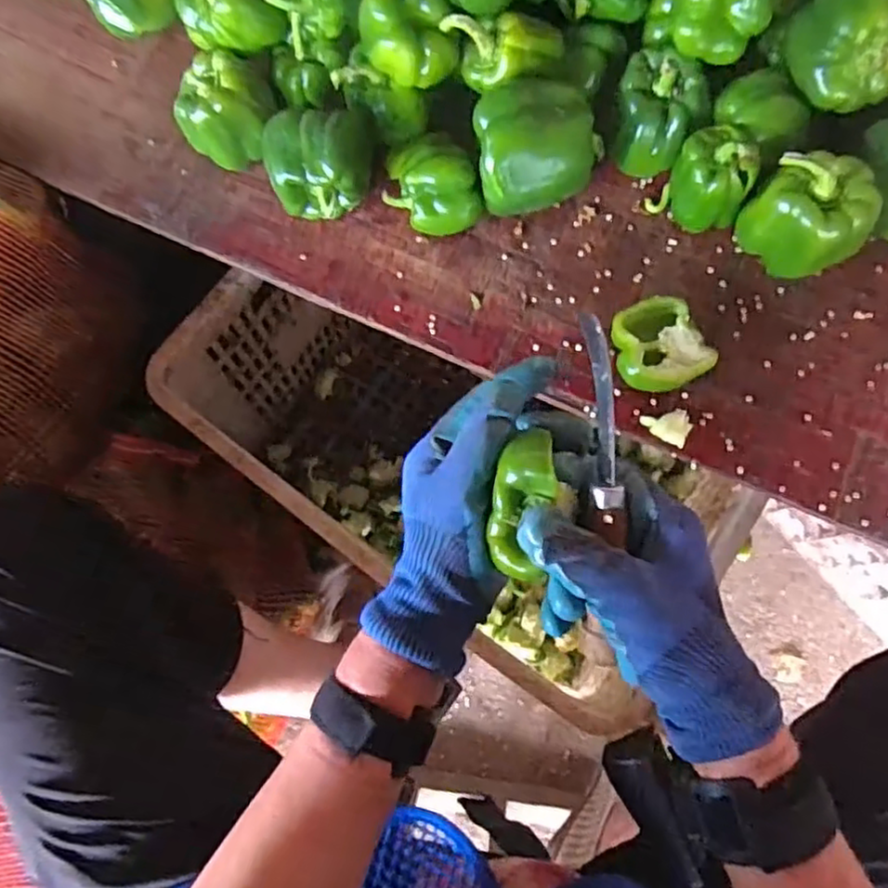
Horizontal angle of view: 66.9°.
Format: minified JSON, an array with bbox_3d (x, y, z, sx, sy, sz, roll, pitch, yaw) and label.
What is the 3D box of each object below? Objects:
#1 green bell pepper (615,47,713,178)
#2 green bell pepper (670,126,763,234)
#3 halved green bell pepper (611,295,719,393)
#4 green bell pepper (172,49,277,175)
[{"bbox_3d":[0.169,-0.258,0.527,0.069,0.056,0.071,18,74,7],"label":"green bell pepper"},{"bbox_3d":[0.205,-0.201,0.511,0.055,0.063,0.058,3,73,2],"label":"green bell pepper"},{"bbox_3d":[0.160,-0.073,0.508,0.068,0.025,0.069,0,73,1],"label":"halved green bell pepper"},{"bbox_3d":[-0.179,-0.275,0.570,0.079,0.076,0.070,16,74,6],"label":"green bell pepper"}]

